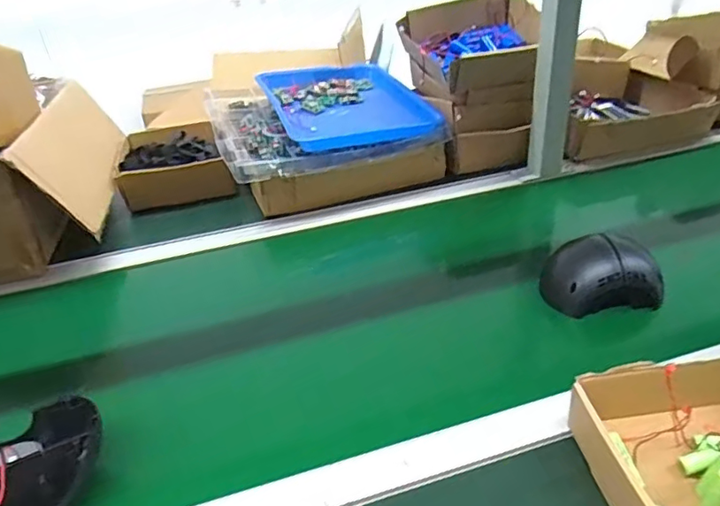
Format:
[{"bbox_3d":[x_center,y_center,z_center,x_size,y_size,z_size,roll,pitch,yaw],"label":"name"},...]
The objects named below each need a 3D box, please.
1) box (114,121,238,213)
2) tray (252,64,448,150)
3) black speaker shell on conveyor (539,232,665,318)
[{"bbox_3d":[-0.324,-0.155,0.971,0.175,0.063,0.233,-13,34,-13],"label":"box"},{"bbox_3d":[-0.030,-0.263,0.972,0.253,0.047,0.324,-13,34,-13],"label":"tray"},{"bbox_3d":[0.271,0.025,0.625,0.117,0.059,0.081,-6,34,-4],"label":"black speaker shell on conveyor"}]

